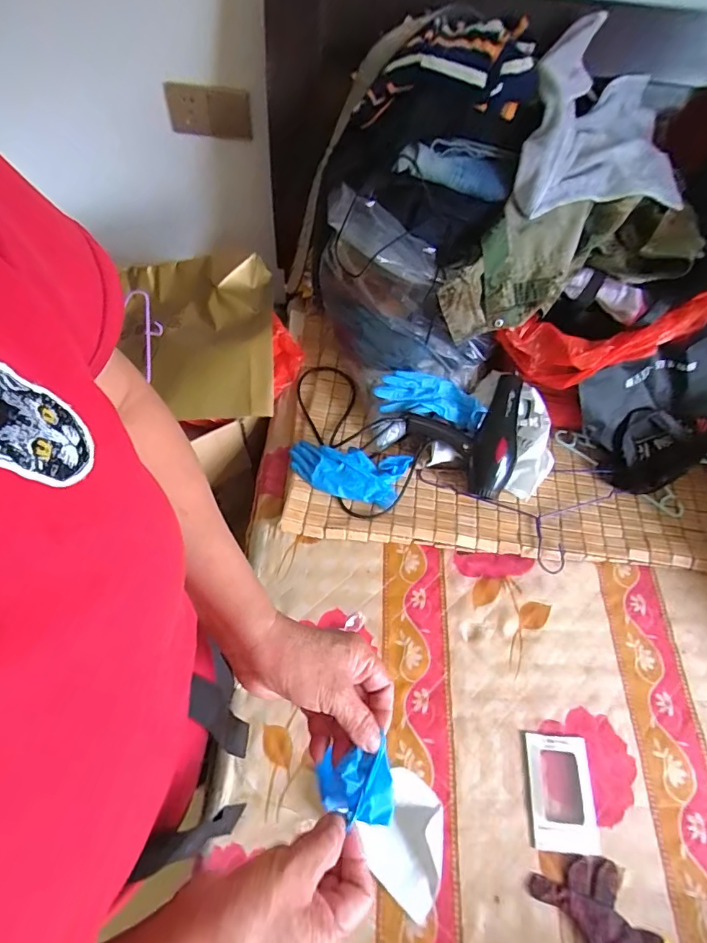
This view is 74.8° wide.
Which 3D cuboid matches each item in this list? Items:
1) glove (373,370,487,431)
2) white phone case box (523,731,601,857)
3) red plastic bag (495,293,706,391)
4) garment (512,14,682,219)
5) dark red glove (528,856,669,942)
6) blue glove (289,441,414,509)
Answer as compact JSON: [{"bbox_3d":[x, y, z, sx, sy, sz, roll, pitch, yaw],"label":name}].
[{"bbox_3d":[0.146,-0.141,0.878,0.199,0.023,0.085,11,86,2],"label":"glove"},{"bbox_3d":[0.296,0.457,0.661,0.089,0.008,0.138,5,61,-1],"label":"white phone case box"},{"bbox_3d":[0.451,-0.220,0.799,0.367,0.097,0.104,-11,62,6],"label":"red plastic bag"},{"bbox_3d":[0.407,-0.554,0.730,0.303,0.180,0.202,-6,61,-8],"label":"garment"},{"bbox_3d":[0.323,0.588,0.589,0.112,0.012,0.163,-24,65,-15],"label":"dark red glove"},{"bbox_3d":[-0.010,0.006,0.866,0.220,0.035,0.107,7,61,0],"label":"blue glove"}]

